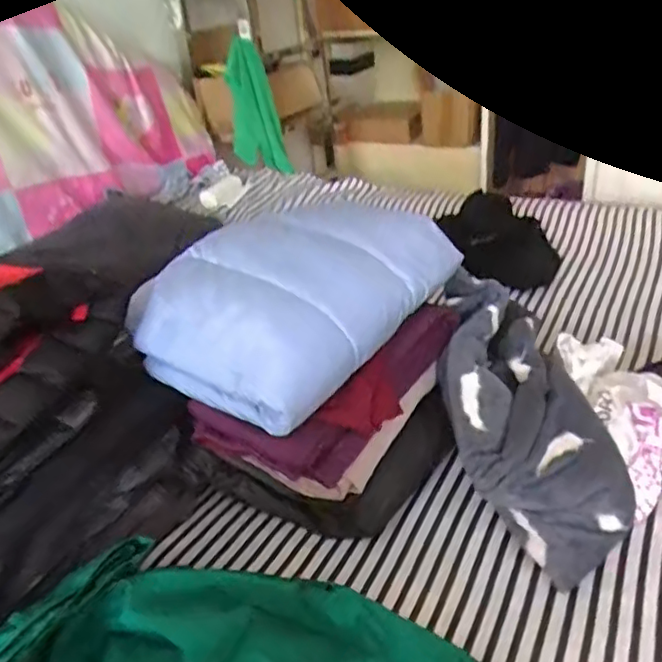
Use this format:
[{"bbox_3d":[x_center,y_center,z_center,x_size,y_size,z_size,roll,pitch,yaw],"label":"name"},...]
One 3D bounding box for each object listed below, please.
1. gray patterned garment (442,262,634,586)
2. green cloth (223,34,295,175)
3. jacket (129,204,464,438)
[{"bbox_3d":[0.216,0.086,0.746,0.166,0.086,0.404,-7,47,-1],"label":"gray patterned garment"},{"bbox_3d":[-0.214,-0.614,1.790,0.151,0.375,0.061,-16,32,-15],"label":"green cloth"},{"bbox_3d":[-0.044,-0.047,0.759,0.252,0.133,0.353,20,40,37],"label":"jacket"}]

